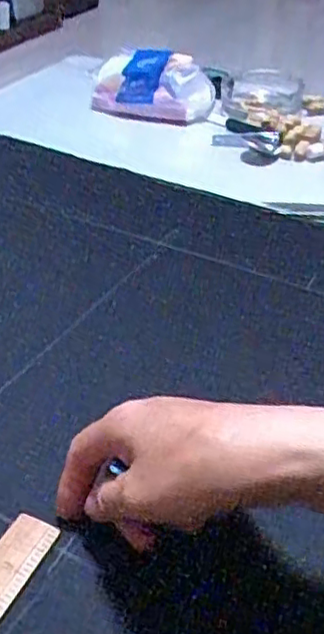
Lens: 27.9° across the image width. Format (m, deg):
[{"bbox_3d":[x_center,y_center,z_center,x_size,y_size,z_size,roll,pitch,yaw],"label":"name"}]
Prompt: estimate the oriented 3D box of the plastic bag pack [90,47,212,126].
[{"bbox_3d":[-0.015,-0.287,0.800,0.148,0.079,0.053,11,41,15],"label":"plastic bag pack"}]

